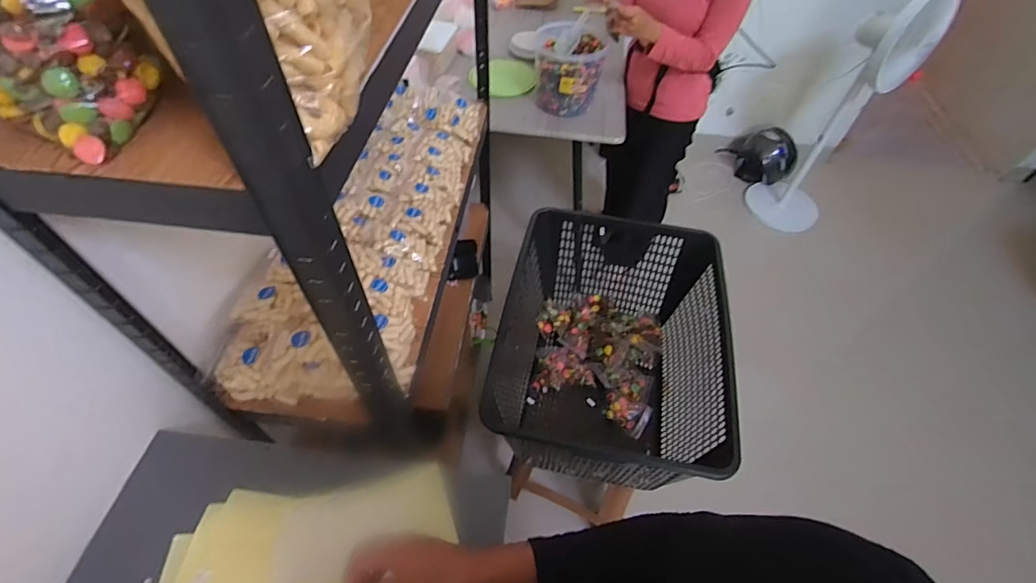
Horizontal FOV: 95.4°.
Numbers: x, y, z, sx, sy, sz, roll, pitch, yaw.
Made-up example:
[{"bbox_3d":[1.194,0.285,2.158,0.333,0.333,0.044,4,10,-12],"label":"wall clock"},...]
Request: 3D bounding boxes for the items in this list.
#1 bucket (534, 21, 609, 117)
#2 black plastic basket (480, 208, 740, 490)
[{"bbox_3d":[0.141,-0.638,1.326,0.188,0.158,0.217,2,53,-1],"label":"bucket"},{"bbox_3d":[0.178,0.133,1.016,0.422,0.306,0.547,9,53,4],"label":"black plastic basket"}]

